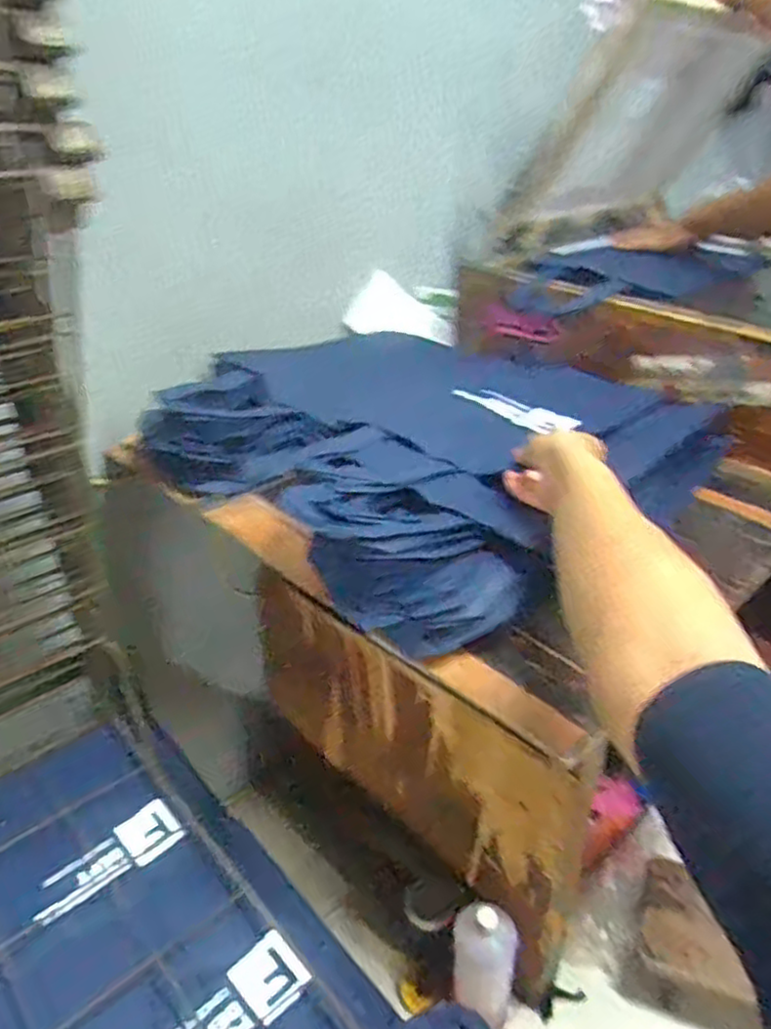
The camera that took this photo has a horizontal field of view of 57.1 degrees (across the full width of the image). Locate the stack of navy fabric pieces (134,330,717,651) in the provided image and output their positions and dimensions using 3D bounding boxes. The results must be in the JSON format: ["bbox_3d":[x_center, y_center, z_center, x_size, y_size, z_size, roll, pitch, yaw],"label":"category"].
[{"bbox_3d":[0.083,-0.080,0.832,0.560,0.094,0.473,-22,40,-36],"label":"stack of navy fabric pieces"}]

